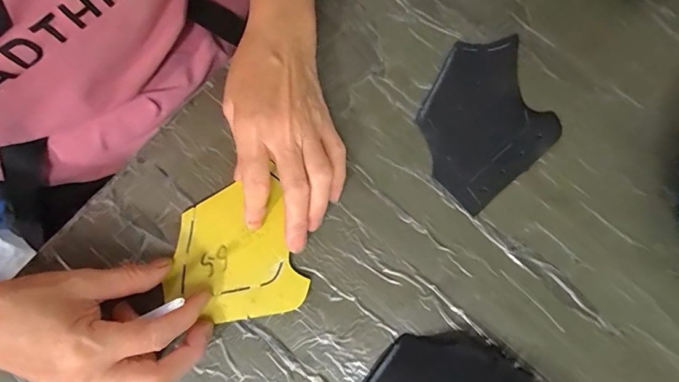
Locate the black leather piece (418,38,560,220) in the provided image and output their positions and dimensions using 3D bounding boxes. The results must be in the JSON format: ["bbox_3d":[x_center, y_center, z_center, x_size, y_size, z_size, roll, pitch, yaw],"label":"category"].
[{"bbox_3d":[0.111,-0.058,0.323,0.117,0.004,0.104,-40,80,-6],"label":"black leather piece"}]

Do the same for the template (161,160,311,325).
[{"bbox_3d":[-0.081,0.049,0.304,0.097,0.004,0.096,-19,79,-3],"label":"template"}]

